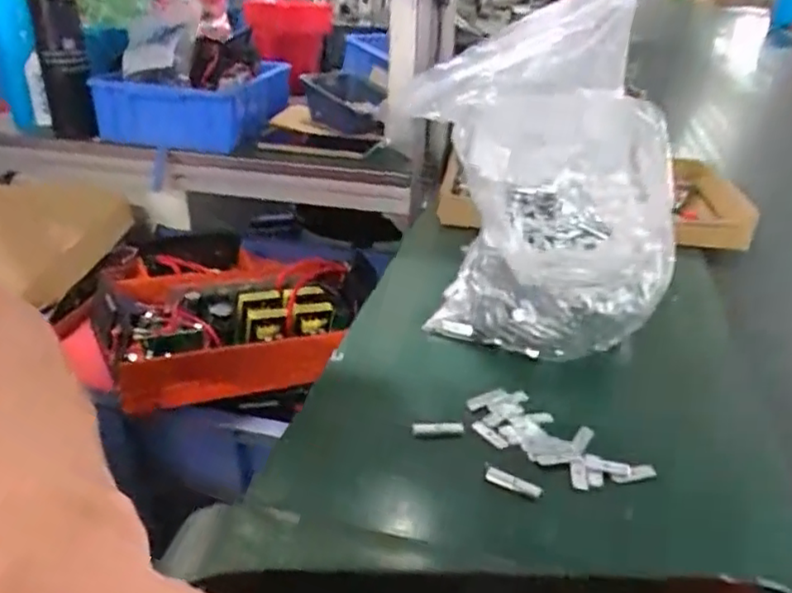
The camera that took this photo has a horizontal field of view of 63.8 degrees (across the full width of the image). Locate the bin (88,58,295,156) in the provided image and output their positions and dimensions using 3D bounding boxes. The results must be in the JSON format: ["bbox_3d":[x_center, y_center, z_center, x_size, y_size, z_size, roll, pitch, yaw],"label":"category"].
[{"bbox_3d":[-0.275,-0.269,0.896,0.195,0.088,0.207,10,30,14],"label":"bin"}]

